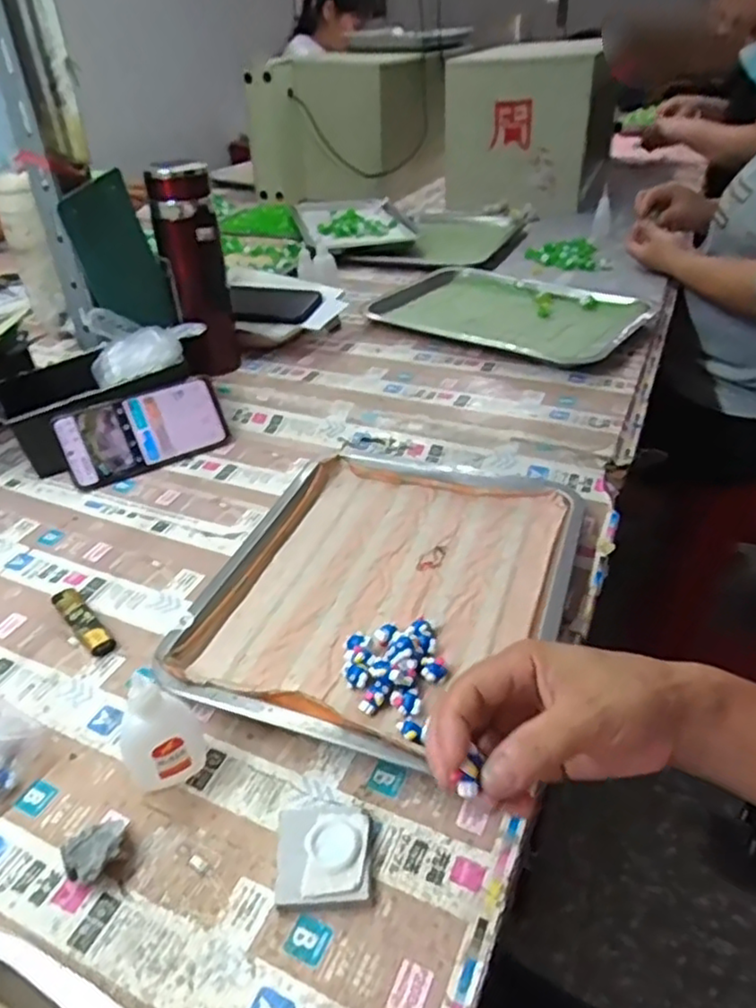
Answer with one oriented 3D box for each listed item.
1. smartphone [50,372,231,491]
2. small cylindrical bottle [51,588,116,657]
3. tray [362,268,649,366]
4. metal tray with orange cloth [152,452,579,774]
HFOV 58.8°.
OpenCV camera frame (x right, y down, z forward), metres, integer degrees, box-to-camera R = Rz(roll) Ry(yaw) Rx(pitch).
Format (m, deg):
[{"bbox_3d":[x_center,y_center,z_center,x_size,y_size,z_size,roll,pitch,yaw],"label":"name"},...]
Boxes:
[{"bbox_3d":[-0.245,-0.077,0.705,0.165,0.082,0.007,-23,12,-23],"label":"smartphone"},{"bbox_3d":[-0.230,0.090,0.523,0.020,0.017,0.081,-31,45,-32],"label":"small cylindrical bottle"},{"bbox_3d":[0.164,-0.264,0.933,0.370,0.037,0.241,22,47,33],"label":"tray"},{"bbox_3d":[0.011,0.064,0.546,0.265,0.039,0.315,11,39,17],"label":"metal tray with orange cloth"}]

